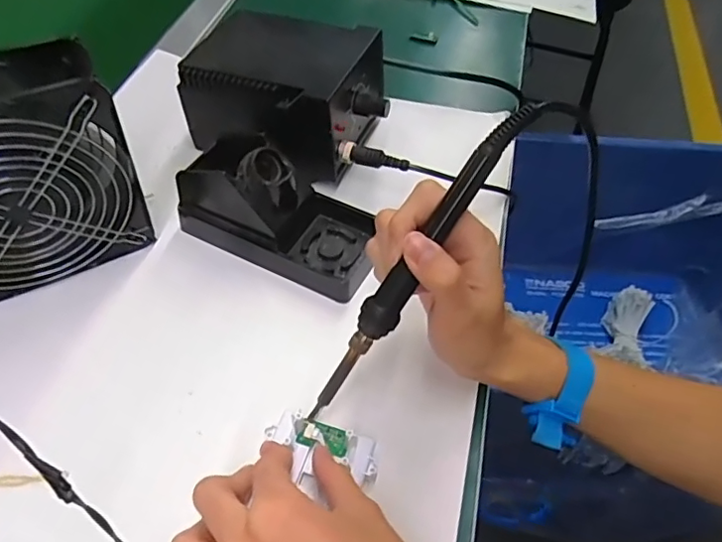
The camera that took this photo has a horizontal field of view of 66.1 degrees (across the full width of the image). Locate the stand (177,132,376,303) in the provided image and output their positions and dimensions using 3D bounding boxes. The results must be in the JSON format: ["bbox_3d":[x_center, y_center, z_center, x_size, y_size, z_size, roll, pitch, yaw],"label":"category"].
[{"bbox_3d":[-0.062,-0.050,0.423,0.161,0.075,0.075,23,54,13],"label":"stand"}]

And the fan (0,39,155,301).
[{"bbox_3d":[-0.228,-0.049,0.368,0.149,0.170,0.059,-22,57,-21],"label":"fan"}]

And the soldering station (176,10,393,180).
[{"bbox_3d":[-0.057,-0.154,0.481,0.154,0.093,0.114,21,53,11],"label":"soldering station"}]

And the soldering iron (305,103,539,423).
[{"bbox_3d":[0.026,0.003,0.302,0.019,0.209,0.020,42,22,24],"label":"soldering iron"}]

